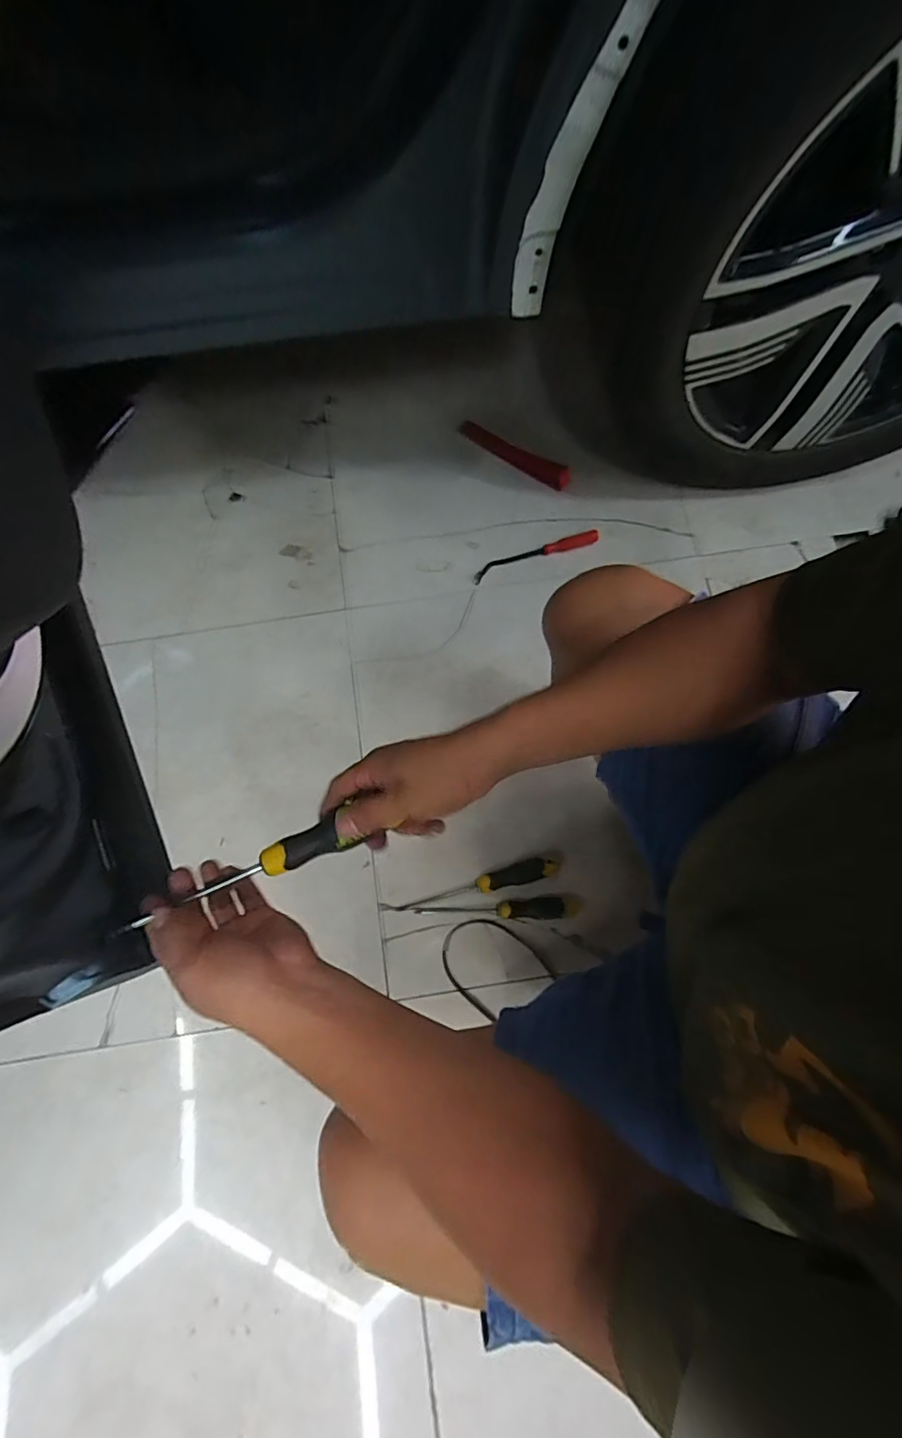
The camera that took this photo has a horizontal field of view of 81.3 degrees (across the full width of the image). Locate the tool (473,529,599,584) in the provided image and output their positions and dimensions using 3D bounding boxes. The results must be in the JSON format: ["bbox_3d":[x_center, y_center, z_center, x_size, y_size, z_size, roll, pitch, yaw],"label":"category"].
[{"bbox_3d":[0.144,-0.279,0.893,0.222,0.015,0.032,-18,76,-5],"label":"tool"}]

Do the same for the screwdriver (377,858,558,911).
[{"bbox_3d":[0.028,0.240,0.751,0.257,0.026,0.031,-14,76,-4],"label":"screwdriver"}]

